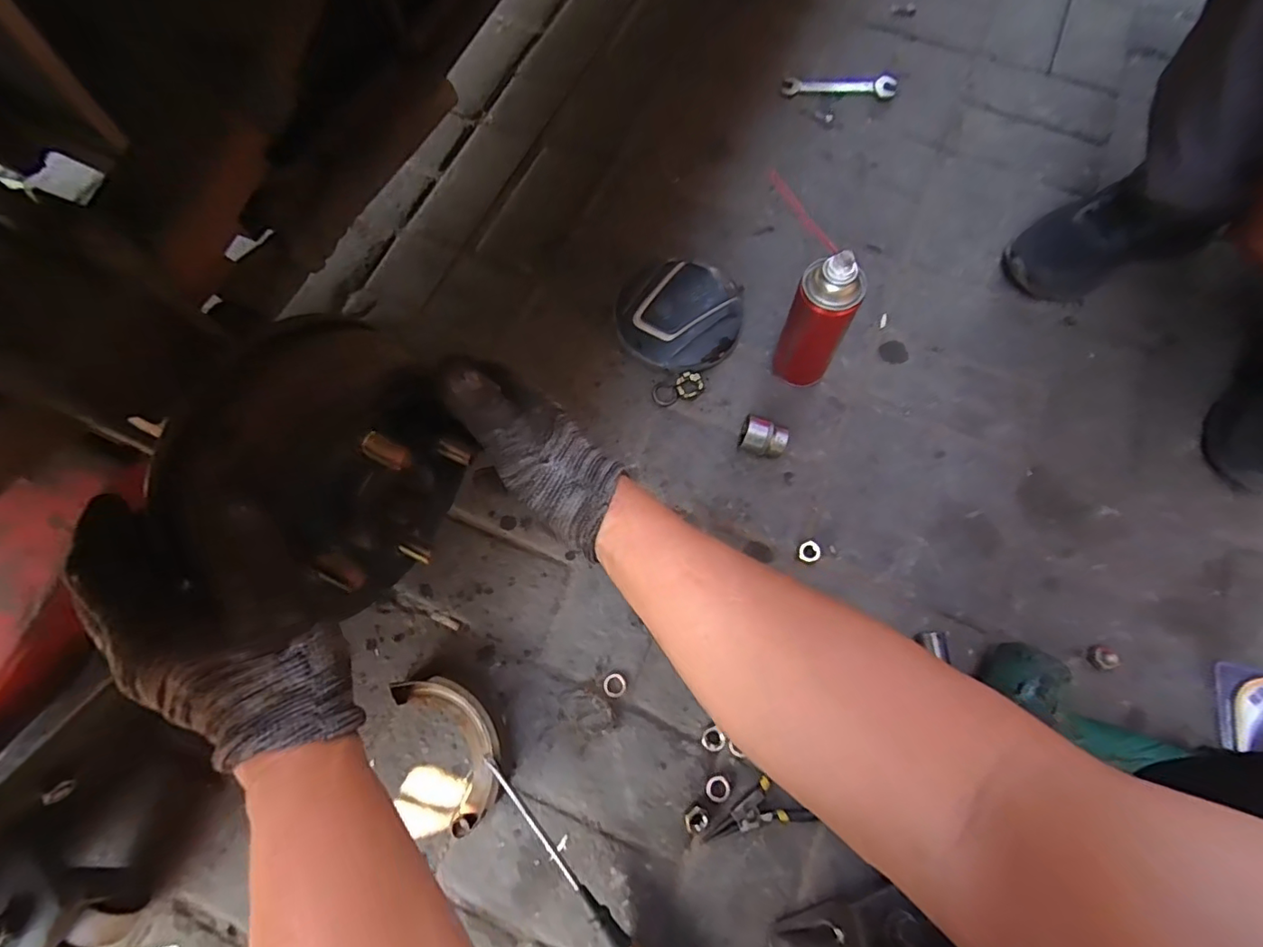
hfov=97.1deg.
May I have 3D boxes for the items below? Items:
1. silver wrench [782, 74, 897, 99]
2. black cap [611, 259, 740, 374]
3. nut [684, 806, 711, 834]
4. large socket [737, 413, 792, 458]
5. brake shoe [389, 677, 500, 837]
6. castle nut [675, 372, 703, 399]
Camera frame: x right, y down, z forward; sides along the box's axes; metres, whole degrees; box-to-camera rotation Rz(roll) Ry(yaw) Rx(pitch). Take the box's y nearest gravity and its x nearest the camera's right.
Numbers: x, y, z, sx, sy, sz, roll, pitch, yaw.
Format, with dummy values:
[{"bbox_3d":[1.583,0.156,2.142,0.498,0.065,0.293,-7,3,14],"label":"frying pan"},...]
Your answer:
[{"bbox_3d":[0.293,-0.547,0.785,0.156,0.009,0.034,0,71,-1],"label":"silver wrench"},{"bbox_3d":[0.055,-0.189,0.653,0.143,0.035,0.144,0,71,-1],"label":"black cap"},{"bbox_3d":[0.058,0.309,0.498,0.021,0.009,0.021,0,71,-1],"label":"nut"},{"bbox_3d":[0.142,-0.038,0.601,0.050,0.034,0.033,18,72,5],"label":"large socket"},{"bbox_3d":[-0.155,0.241,0.503,0.067,0.036,0.137,-29,74,-10],"label":"brake shoe"},{"bbox_3d":[0.066,-0.100,0.631,0.031,0.013,0.028,-23,73,-8],"label":"castle nut"}]

